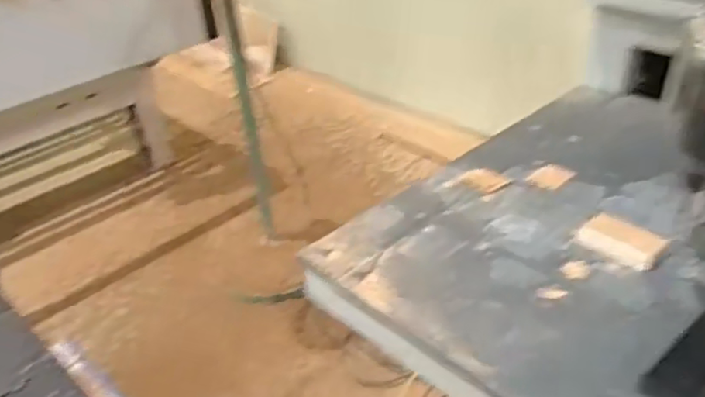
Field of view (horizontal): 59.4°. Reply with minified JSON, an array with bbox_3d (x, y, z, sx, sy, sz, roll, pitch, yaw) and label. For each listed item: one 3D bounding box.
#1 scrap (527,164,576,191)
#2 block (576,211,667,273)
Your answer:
[{"bbox_3d":[0.228,-0.025,0.708,0.046,0.007,0.036,-31,43,-34],"label":"scrap"},{"bbox_3d":[0.255,0.040,0.585,0.043,0.015,0.071,-29,42,-33],"label":"block"}]

